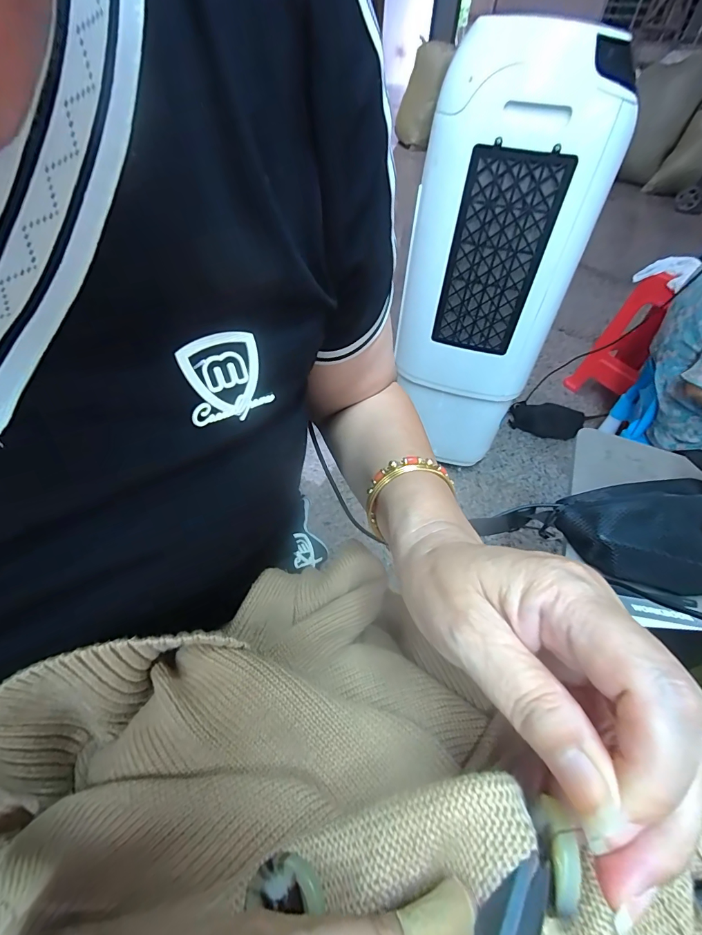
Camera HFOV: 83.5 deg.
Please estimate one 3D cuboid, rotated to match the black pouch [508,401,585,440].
[{"bbox_3d":[0.745,-0.182,1.490,0.274,0.050,0.152,9,63,3],"label":"black pouch"}]

